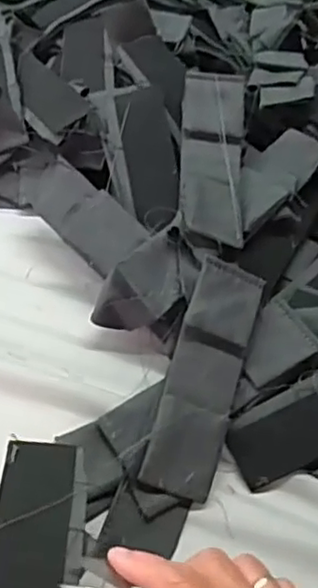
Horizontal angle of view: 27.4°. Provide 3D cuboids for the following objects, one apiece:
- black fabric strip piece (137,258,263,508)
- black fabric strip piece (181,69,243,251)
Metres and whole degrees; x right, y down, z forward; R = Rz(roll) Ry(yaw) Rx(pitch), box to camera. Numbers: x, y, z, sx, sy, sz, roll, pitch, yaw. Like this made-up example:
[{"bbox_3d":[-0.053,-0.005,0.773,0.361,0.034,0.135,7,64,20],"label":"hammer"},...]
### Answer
[{"bbox_3d":[0.030,0.050,0.409,0.046,0.009,0.148,21,70,-12],"label":"black fabric strip piece"},{"bbox_3d":[0.040,-0.101,0.481,0.045,0.039,0.143,4,53,-1],"label":"black fabric strip piece"}]

